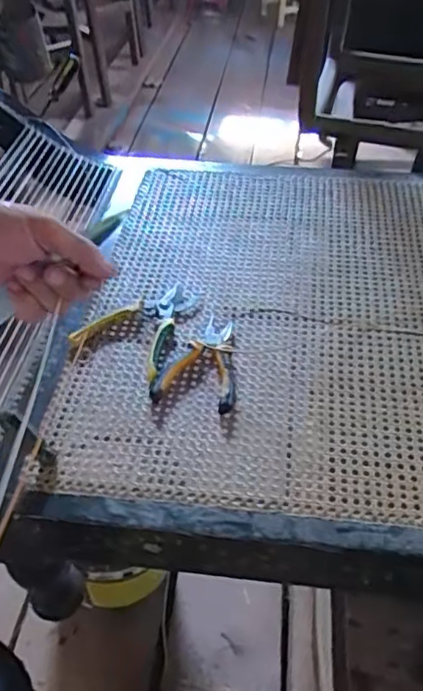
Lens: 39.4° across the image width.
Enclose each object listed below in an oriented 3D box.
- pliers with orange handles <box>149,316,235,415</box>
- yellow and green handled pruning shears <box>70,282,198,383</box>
[{"bbox_3d":[-0.009,0.018,0.778,0.103,0.016,0.157,9,47,11],"label":"pliers with orange handles"},{"bbox_3d":[-0.103,-0.039,0.835,0.127,0.022,0.175,16,48,16],"label":"yellow and green handled pruning shears"}]

